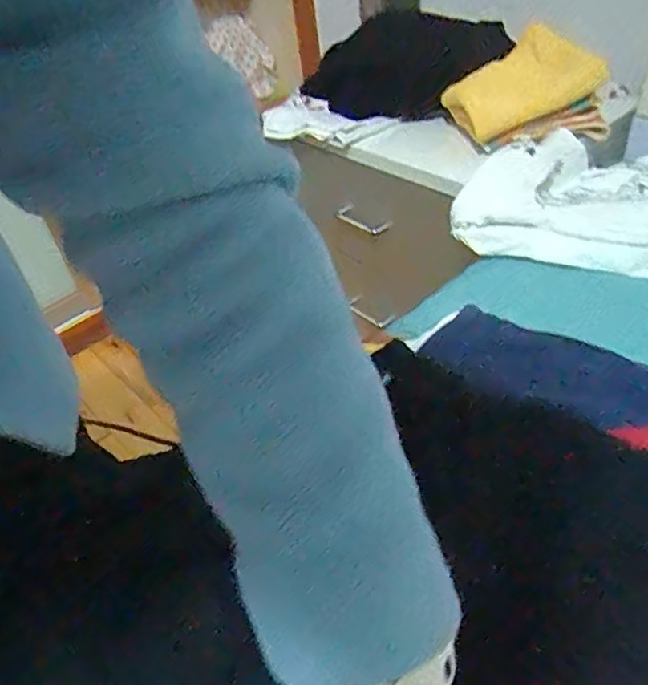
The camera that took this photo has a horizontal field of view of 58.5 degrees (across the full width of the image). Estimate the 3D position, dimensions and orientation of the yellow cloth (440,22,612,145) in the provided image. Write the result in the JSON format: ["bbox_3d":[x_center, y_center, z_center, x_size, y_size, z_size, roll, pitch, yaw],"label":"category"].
[{"bbox_3d":[0.280,-0.373,0.845,0.184,0.048,0.171,-39,51,22],"label":"yellow cloth"}]

